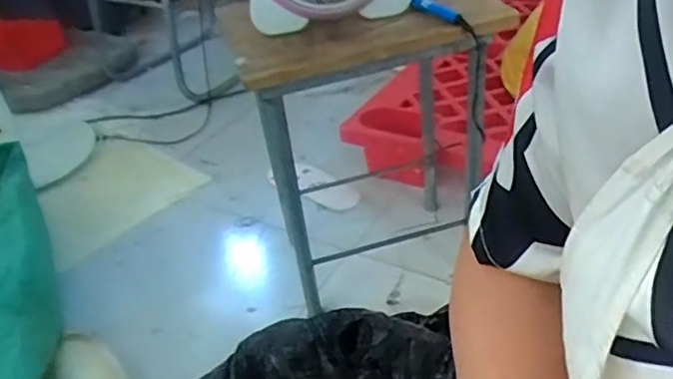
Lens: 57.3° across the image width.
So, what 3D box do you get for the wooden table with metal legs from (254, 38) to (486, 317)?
[{"bbox_3d":[0.056,-0.068,1.102,0.346,0.465,0.290,-11,36,-4],"label":"wooden table with metal legs"}]

